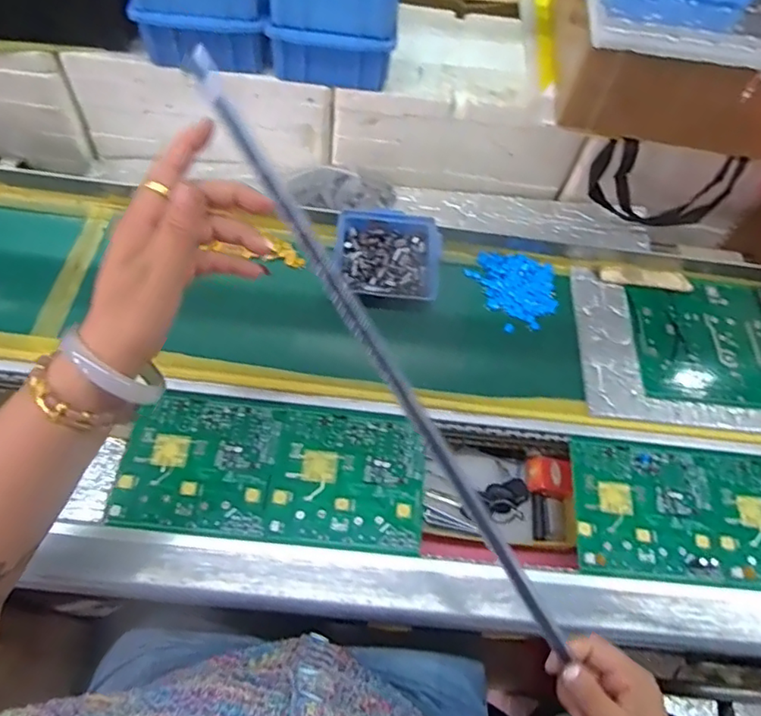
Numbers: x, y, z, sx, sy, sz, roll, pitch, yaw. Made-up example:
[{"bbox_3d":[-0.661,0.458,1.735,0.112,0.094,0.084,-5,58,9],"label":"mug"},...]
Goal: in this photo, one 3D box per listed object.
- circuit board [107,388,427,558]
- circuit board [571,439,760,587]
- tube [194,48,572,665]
[{"bbox_3d":[-0.093,0.098,0.511,0.262,0.012,0.121,7,61,-3],"label":"circuit board"},{"bbox_3d":[0.306,0.143,0.526,0.255,0.013,0.118,7,61,-3],"label":"circuit board"},{"bbox_3d":[0.010,0.017,0.350,0.012,0.012,0.420,-35,102,-19],"label":"tube"}]

